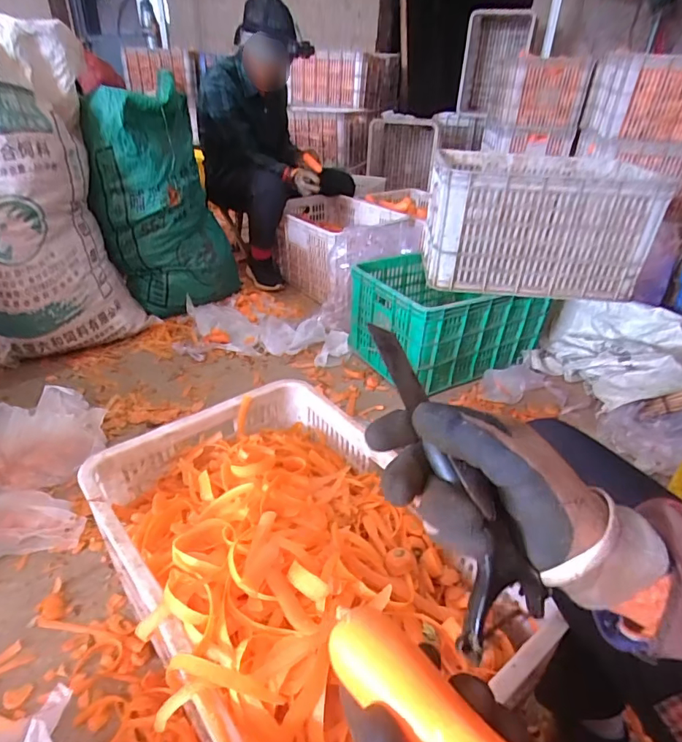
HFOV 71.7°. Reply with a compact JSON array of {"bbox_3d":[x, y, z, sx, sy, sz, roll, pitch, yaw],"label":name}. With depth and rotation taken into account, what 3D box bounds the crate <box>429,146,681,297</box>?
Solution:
[{"bbox_3d":[0.484,-0.391,1.232,0.483,0.268,0.335,5,32,5],"label":"crate"}]

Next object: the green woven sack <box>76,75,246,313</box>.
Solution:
[{"bbox_3d":[-0.536,-0.528,1.471,0.297,0.601,0.338,8,33,10],"label":"green woven sack"}]

